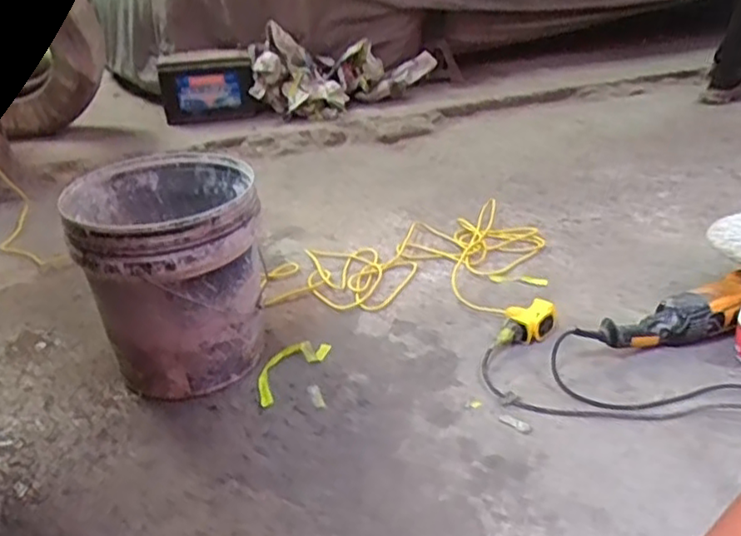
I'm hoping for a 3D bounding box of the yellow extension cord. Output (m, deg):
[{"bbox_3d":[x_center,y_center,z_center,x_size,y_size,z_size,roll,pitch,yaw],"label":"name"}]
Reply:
[{"bbox_3d":[0.098,-0.036,1.397,0.577,0.066,0.461,7,30,16],"label":"yellow extension cord"}]

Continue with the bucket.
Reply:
[{"bbox_3d":[-0.315,0.013,1.100,0.264,0.322,0.272,-2,28,1],"label":"bucket"}]

